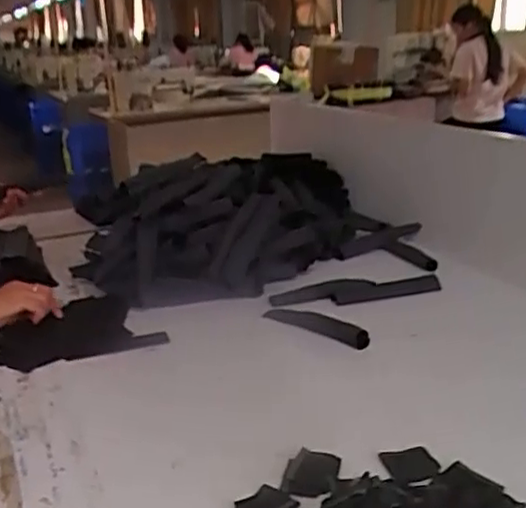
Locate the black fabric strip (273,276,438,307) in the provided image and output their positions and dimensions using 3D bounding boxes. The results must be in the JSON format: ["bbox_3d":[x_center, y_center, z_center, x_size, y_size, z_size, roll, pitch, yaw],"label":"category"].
[{"bbox_3d":[0.160,0.060,1.137,0.293,0.024,0.052,-7,19,-11],"label":"black fabric strip"}]

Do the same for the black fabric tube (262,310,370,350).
[{"bbox_3d":[0.082,0.104,1.006,0.190,0.032,0.032,14,25,40],"label":"black fabric tube"}]

